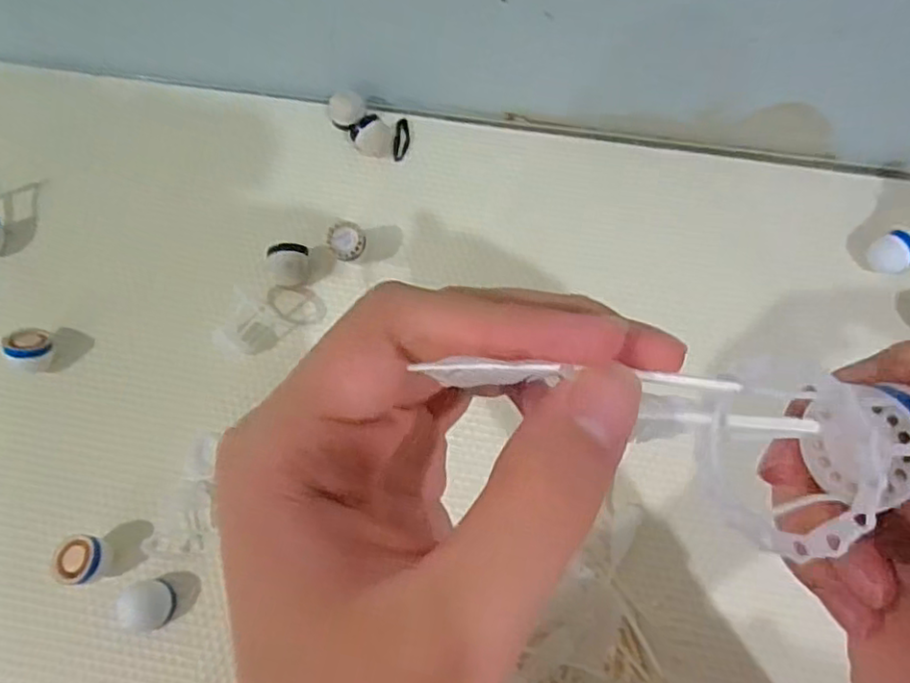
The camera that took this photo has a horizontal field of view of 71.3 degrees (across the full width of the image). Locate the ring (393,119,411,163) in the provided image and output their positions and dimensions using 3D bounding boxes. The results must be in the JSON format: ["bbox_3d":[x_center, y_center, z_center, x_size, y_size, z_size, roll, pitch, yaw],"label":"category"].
[{"bbox_3d":[-0.040,-0.153,0.477,0.012,0.005,0.036,14,71,-16],"label":"ring"}]

